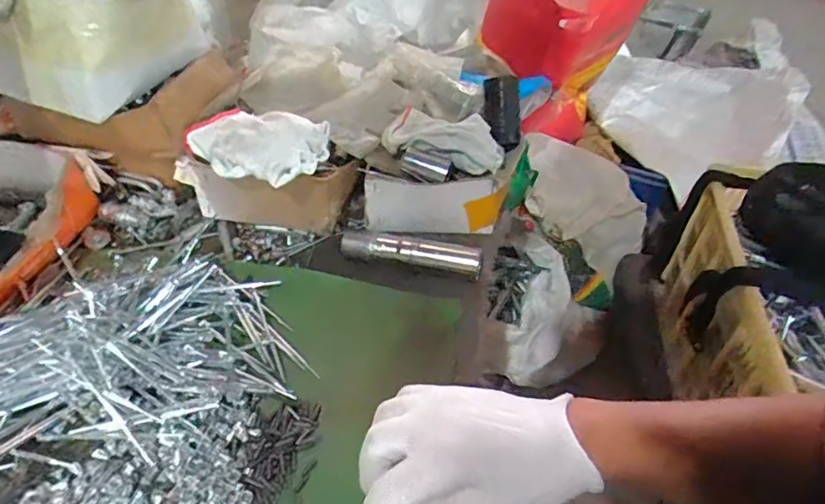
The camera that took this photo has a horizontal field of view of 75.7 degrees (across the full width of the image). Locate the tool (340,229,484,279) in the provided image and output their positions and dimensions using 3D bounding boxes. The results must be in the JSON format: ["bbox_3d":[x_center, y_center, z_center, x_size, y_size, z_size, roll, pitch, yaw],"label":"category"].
[{"bbox_3d":[-0.001,-0.003,0.463,0.122,0.020,0.023,11,44,9],"label":"tool"}]

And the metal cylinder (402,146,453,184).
[{"bbox_3d":[0.011,-0.077,0.469,0.042,0.021,0.020,15,45,12],"label":"metal cylinder"}]

